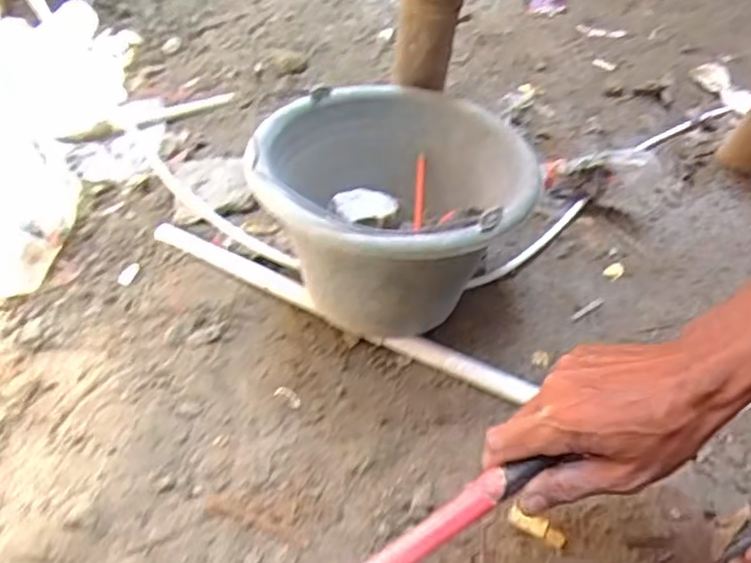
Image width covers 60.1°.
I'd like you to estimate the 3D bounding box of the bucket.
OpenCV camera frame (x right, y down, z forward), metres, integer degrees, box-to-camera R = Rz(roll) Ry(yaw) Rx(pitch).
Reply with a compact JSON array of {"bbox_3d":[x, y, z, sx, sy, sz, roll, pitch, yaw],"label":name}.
[{"bbox_3d":[0.011,-0.063,0.629,0.238,0.190,0.242,1,47,-1],"label":"bucket"}]

